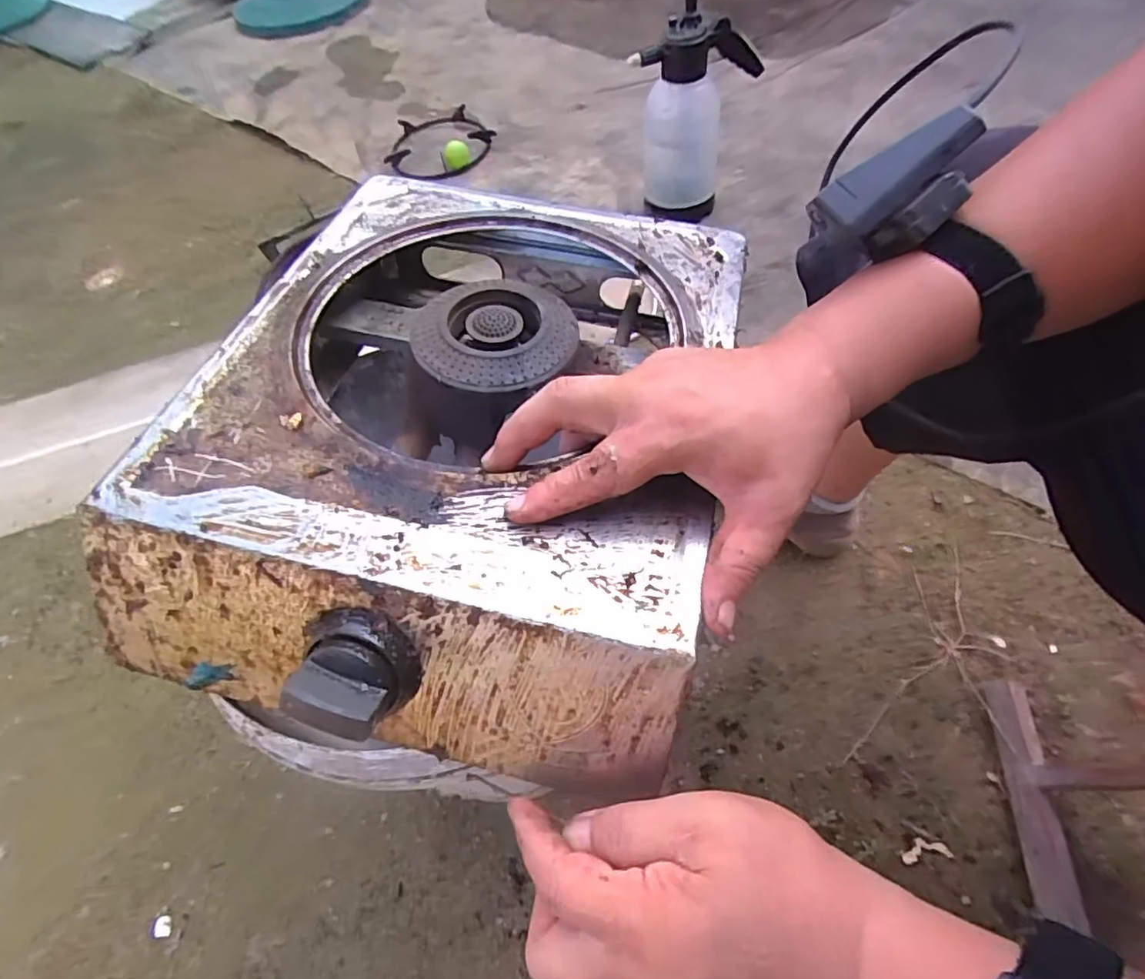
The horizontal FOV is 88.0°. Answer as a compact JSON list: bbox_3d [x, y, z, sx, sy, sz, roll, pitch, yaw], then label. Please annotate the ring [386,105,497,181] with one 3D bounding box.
[{"bbox_3d":[-0.309,-0.776,1.327,0.234,0.025,0.258,-33,60,-16],"label":"ring"}]

